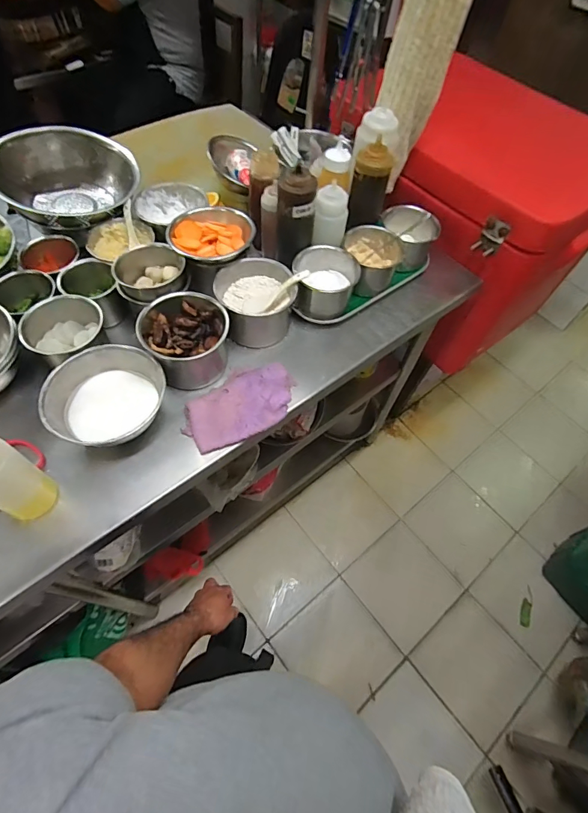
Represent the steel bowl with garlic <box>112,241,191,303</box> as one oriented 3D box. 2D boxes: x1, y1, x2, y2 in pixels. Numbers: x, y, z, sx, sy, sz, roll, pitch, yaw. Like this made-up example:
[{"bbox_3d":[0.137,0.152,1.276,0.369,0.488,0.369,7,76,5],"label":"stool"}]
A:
[{"bbox_3d":[-0.244,-0.228,0.700,0.119,0.058,0.099,-14,61,-13],"label":"steel bowl with garlic"}]

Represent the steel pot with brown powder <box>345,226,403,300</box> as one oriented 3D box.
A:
[{"bbox_3d":[0.153,-0.294,0.808,0.114,0.093,0.111,2,58,-3],"label":"steel pot with brown powder"}]

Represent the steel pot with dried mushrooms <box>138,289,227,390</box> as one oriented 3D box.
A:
[{"bbox_3d":[-0.183,-0.115,0.683,0.134,0.100,0.141,2,58,-3],"label":"steel pot with dried mushrooms"}]

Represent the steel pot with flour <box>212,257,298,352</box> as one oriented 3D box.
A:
[{"bbox_3d":[-0.073,-0.193,0.744,0.134,0.092,0.132,2,58,-3],"label":"steel pot with flour"}]

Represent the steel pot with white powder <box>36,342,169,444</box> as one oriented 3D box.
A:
[{"bbox_3d":[-0.290,-0.009,0.626,0.161,0.091,0.160,2,58,-3],"label":"steel pot with white powder"}]

